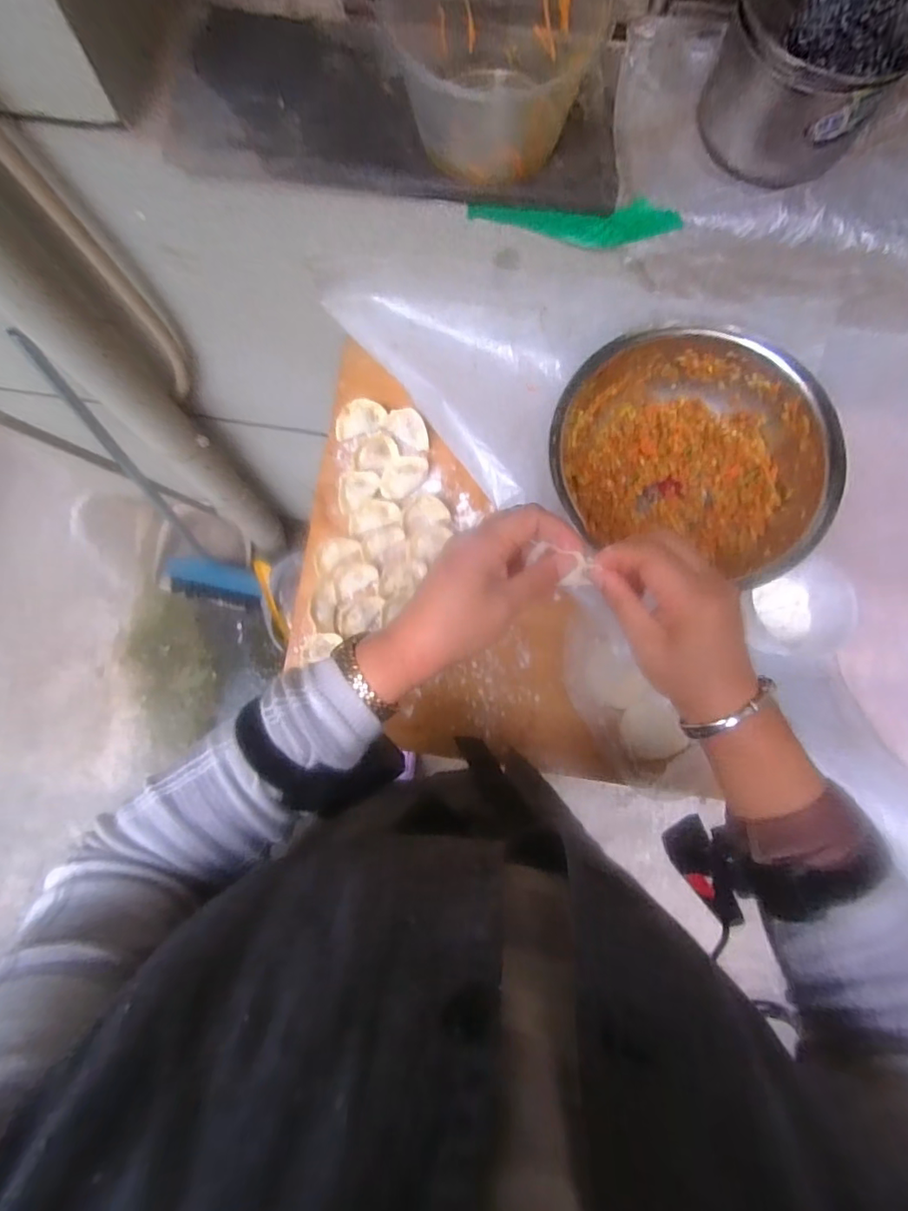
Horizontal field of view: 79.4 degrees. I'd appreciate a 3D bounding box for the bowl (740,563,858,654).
[{"bbox_3d":[0.352,0.006,0.577,0.111,0.048,0.097,-6,79,-3],"label":"bowl"}]

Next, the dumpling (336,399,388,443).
[{"bbox_3d":[-0.109,-0.218,0.639,0.061,0.026,0.033,-12,79,-4],"label":"dumpling"}]

